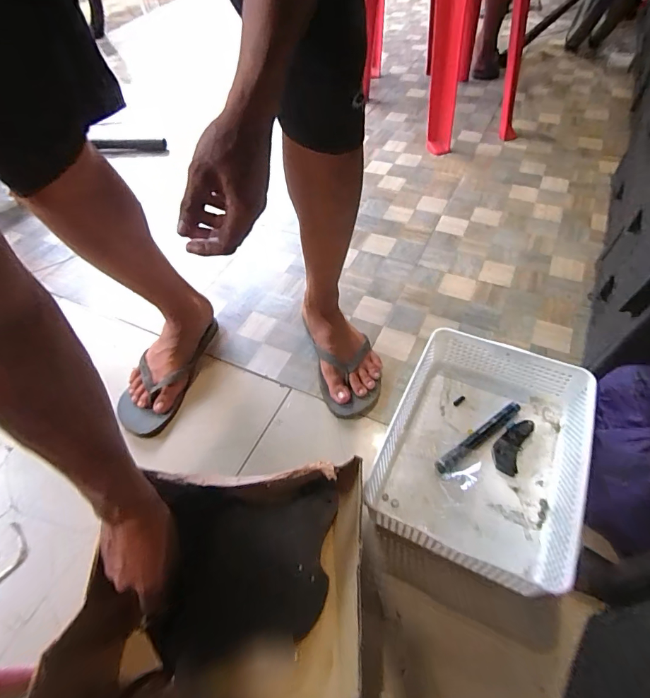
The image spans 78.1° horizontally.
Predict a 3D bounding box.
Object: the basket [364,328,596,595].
[{"bbox_3d":[0.227,0.138,0.588,0.255,0.081,0.330,18,56,18],"label":"basket"}]

